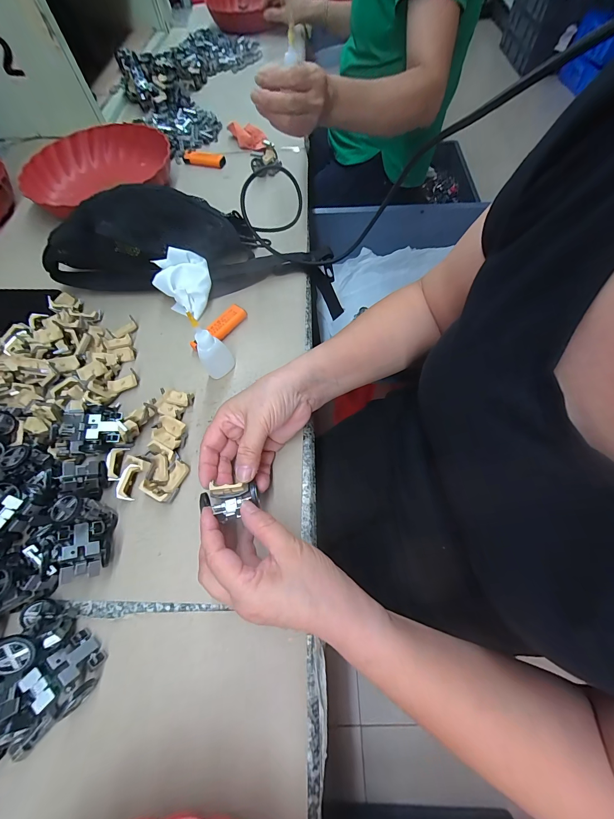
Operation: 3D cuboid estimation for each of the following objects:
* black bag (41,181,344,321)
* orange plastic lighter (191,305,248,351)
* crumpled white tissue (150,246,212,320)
[{"bbox_3d":[-0.146,-0.217,0.440,0.399,0.115,0.114,3,65,-10],"label":"black bag"},{"bbox_3d":[-0.113,-0.104,0.399,0.025,0.013,0.081,39,73,19],"label":"orange plastic lighter"},{"bbox_3d":[-0.161,-0.167,0.412,0.068,0.050,0.077,-24,66,-8],"label":"crumpled white tissue"}]

